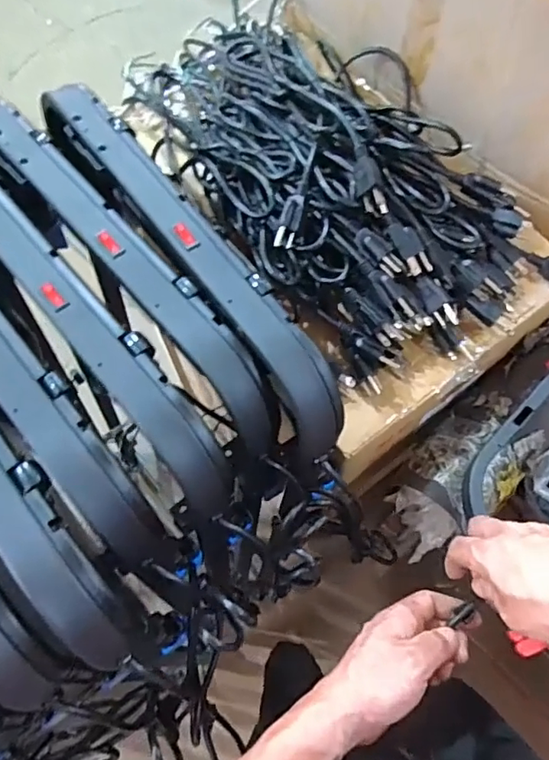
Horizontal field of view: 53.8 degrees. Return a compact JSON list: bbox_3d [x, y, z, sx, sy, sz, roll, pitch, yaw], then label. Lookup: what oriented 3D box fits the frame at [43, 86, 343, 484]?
[{"bbox_3d":[-0.079,-0.110,0.512,0.062,0.111,0.442,-33,69,-12],"label":"frame"}]

